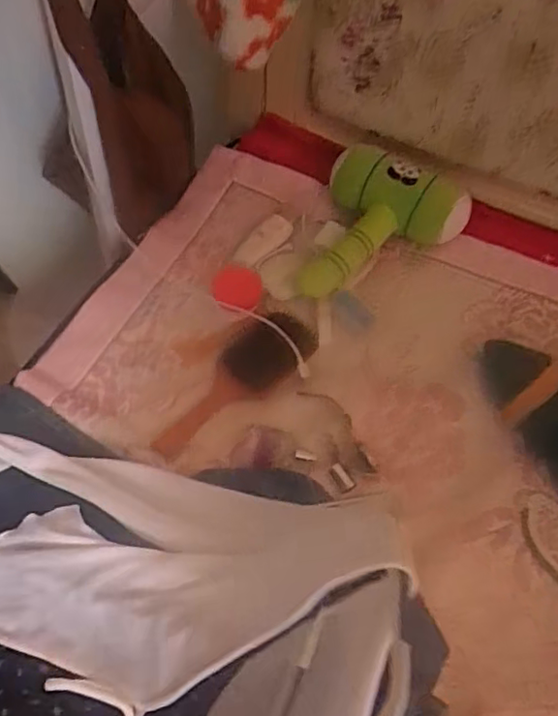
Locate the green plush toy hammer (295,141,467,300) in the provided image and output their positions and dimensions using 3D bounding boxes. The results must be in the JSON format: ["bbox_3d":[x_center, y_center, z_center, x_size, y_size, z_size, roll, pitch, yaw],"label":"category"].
[{"bbox_3d":[0.133,-0.171,0.800,0.190,0.086,0.207,24,58,12],"label":"green plush toy hammer"}]

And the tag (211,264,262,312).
[{"bbox_3d":[-0.053,-0.093,0.777,0.065,0.010,0.058,16,73,9],"label":"tag"}]

